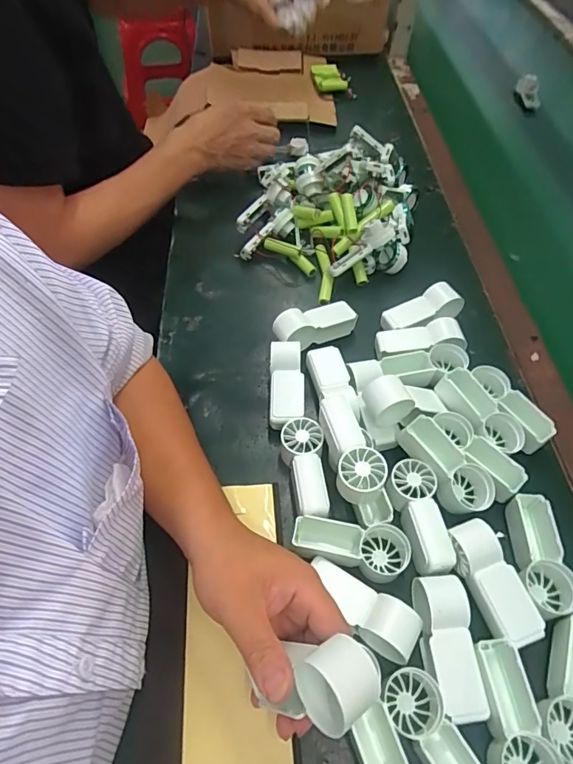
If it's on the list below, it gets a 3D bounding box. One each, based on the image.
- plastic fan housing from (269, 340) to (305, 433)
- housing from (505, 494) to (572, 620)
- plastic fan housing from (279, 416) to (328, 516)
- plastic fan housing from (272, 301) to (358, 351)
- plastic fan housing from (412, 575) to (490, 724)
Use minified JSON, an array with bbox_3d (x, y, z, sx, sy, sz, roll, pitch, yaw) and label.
[{"bbox_3d":[0.000,0.005,0.476,0.033,0.038,0.087,1,54,-2],"label":"plastic fan housing"},{"bbox_3d":[0.205,0.140,0.386,0.035,0.034,0.090,-4,55,-6],"label":"housing"},{"bbox_3d":[0.015,0.081,0.427,0.037,0.034,0.093,0,54,-3],"label":"plastic fan housing"},{"bbox_3d":[0.031,-0.060,0.522,0.091,0.033,0.042,-19,58,-16],"label":"plastic fan housing"},{"bbox_3d":[0.118,0.193,0.346,0.039,0.030,0.091,1,54,-2],"label":"plastic fan housing"}]

